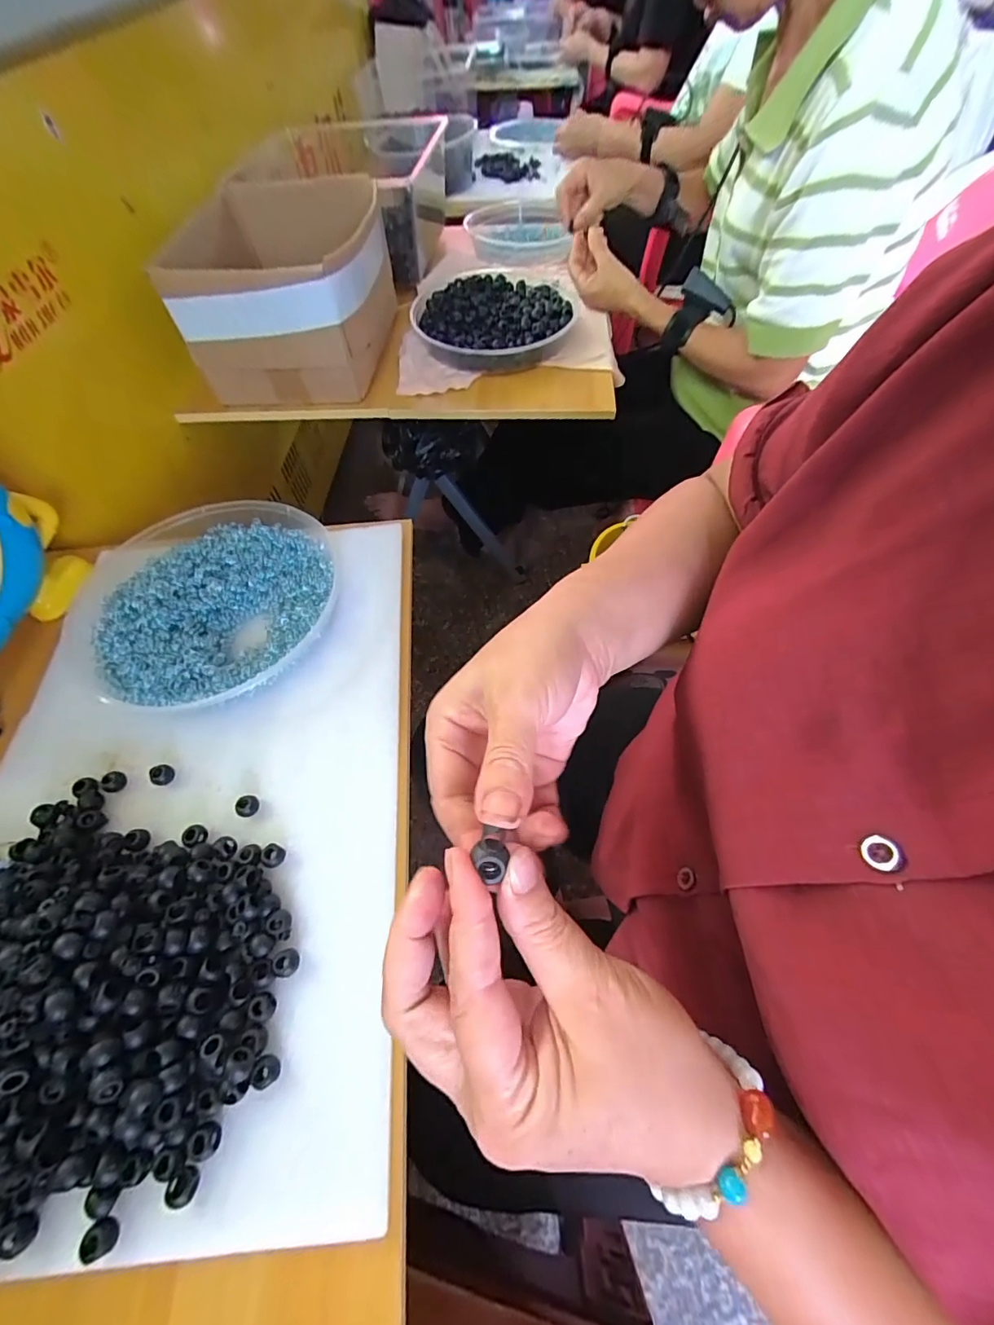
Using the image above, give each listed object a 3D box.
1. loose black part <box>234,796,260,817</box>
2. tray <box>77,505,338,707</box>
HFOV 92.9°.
[{"bbox_3d":[-0.186,0.107,0.352,0.012,0.012,0.016,14,62,10],"label":"loose black part"},{"bbox_3d":[-0.267,-0.062,0.437,0.228,0.025,0.227,-18,61,-8],"label":"tray"}]

